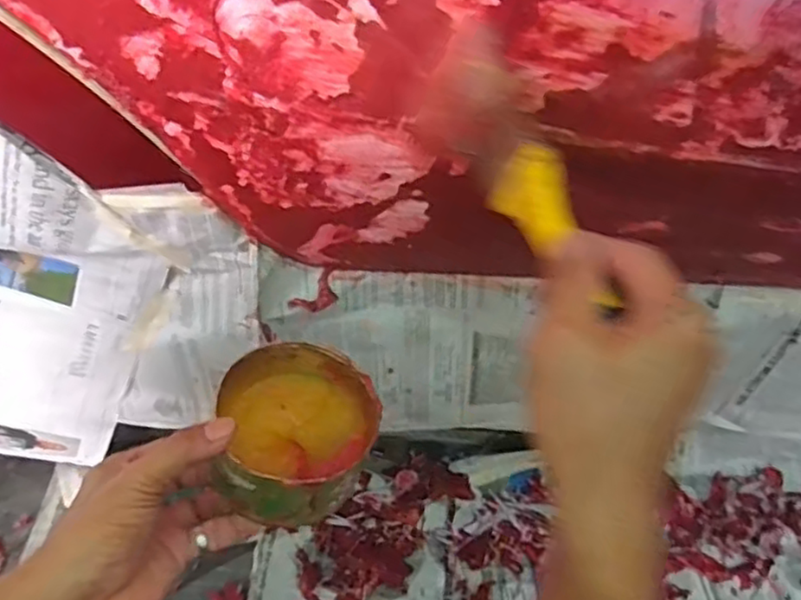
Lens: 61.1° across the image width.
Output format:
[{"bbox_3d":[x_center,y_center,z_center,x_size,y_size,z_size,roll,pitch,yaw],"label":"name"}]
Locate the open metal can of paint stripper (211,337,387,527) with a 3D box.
[{"bbox_3d":[-0.065,0.080,0.428,0.093,0.051,0.105,15,54,7],"label":"open metal can of paint stripper"}]

